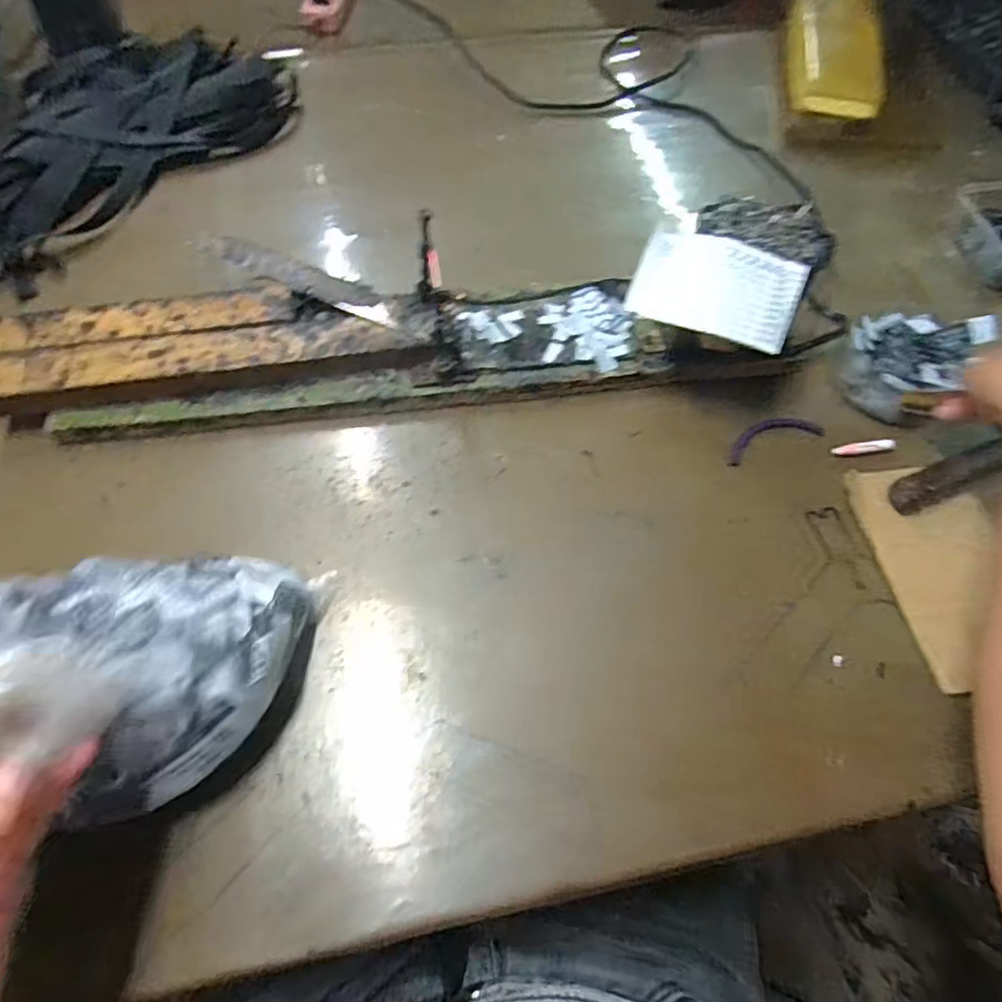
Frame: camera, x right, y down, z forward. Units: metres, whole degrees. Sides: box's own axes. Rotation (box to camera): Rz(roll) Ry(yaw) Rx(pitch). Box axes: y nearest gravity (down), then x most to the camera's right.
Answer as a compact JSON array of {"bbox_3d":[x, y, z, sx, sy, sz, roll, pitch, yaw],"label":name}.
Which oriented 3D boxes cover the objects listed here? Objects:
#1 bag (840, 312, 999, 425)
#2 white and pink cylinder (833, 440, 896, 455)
[{"bbox_3d":[0.328,-0.111,0.482,0.103,0.047,0.086,-19,64,-12],"label":"bag"},{"bbox_3d":[0.277,-0.041,0.463,0.046,0.006,0.011,-8,62,-6],"label":"white and pink cylinder"}]

